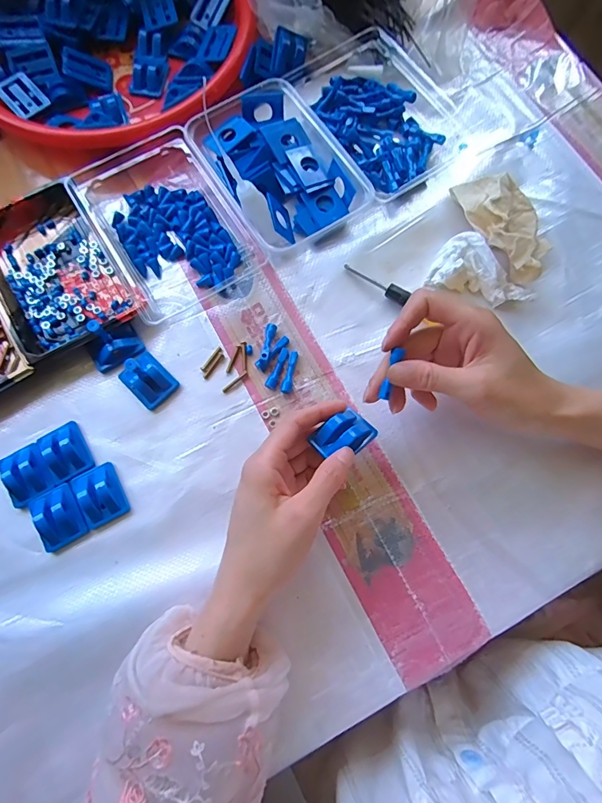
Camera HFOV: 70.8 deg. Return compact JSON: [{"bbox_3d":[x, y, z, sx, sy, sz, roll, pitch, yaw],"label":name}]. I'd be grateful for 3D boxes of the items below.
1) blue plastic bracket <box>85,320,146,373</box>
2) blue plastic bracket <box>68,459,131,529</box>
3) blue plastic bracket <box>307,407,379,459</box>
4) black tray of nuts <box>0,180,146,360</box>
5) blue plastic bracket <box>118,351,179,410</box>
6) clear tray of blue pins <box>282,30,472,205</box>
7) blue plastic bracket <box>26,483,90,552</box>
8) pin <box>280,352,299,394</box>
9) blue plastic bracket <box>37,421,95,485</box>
[{"bbox_3d":[-0.165,-0.053,0.363,0.043,0.023,0.041,-30,77,-7],"label":"blue plastic bracket"},{"bbox_3d":[-0.162,0.074,0.338,0.034,0.015,0.046,-30,77,-7],"label":"blue plastic bracket"},{"bbox_3d":[0.032,0.026,0.314,0.044,0.018,0.031,-38,78,-9],"label":"blue plastic bracket"},{"bbox_3d":[-0.225,-0.119,0.377,0.099,0.030,0.159,-31,77,-7],"label":"black tray of nuts"},{"bbox_3d":[-0.131,-0.020,0.360,0.045,0.028,0.033,43,80,11],"label":"blue plastic bracket"},{"bbox_3d":[0.079,-0.296,0.418,0.118,0.032,0.188,-34,78,-8],"label":"clear tray of blue pins"},{"bbox_3d":[-0.192,0.090,0.334,0.038,0.011,0.045,-28,77,-6],"label":"blue plastic bracket"},{"bbox_3d":[-0.009,-0.025,0.365,0.009,0.007,0.037,12,76,4],"label":"pin"},{"bbox_3d":[-0.194,0.040,0.345,0.033,0.016,0.045,-31,77,-7],"label":"blue plastic bracket"}]

